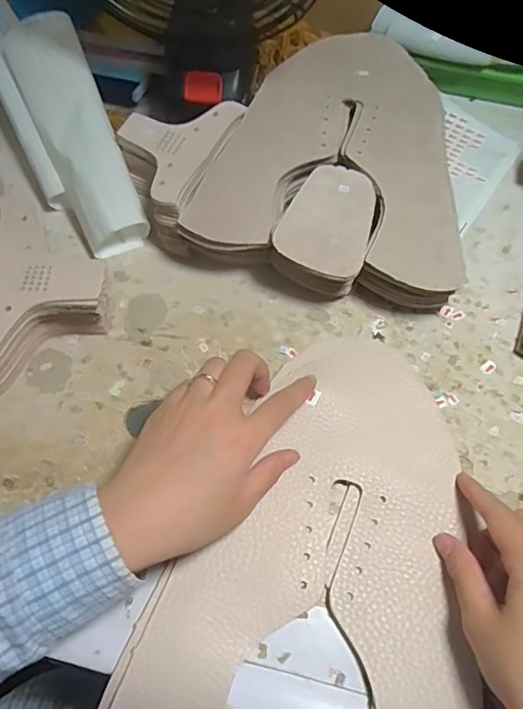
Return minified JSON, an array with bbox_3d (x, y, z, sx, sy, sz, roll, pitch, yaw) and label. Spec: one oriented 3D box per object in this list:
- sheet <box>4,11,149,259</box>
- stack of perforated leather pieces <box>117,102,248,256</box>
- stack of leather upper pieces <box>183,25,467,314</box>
[{"bbox_3d":[-0.149,-0.180,0.419,0.052,0.033,0.205,-22,80,-12],"label":"sheet"},{"bbox_3d":[-0.073,-0.149,0.423,0.080,0.055,0.126,20,64,8],"label":"stack of perforated leather pieces"},{"bbox_3d":[0.072,-0.155,0.430,0.188,0.056,0.250,17,64,7],"label":"stack of leather upper pieces"}]

